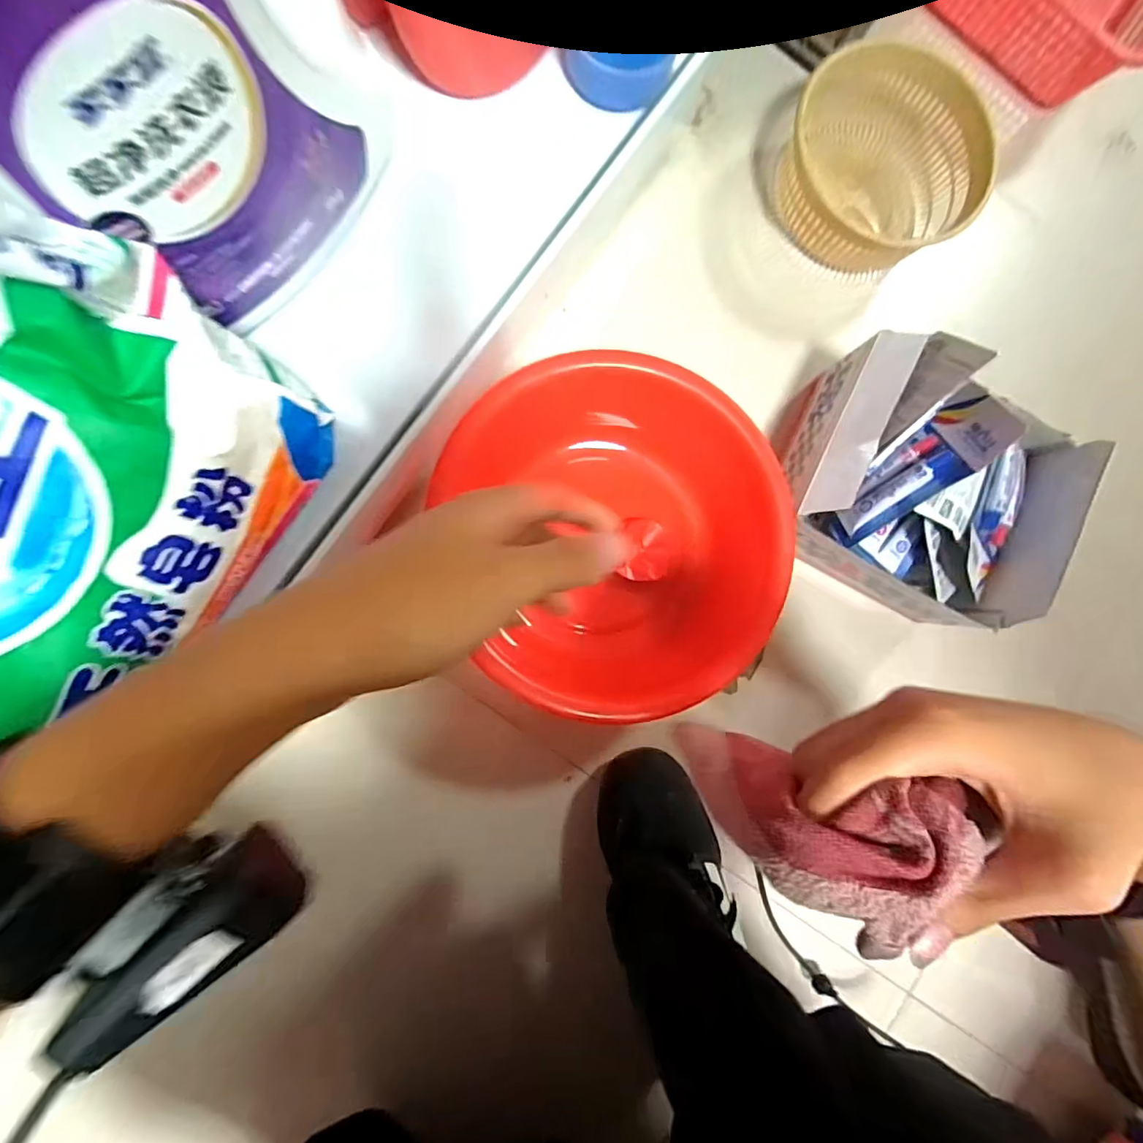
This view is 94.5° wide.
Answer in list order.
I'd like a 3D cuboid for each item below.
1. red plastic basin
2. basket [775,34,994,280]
[{"bbox_3d":[0.043,-0.041,0.493,0.267,0.107,0.282,-18,90,-8],"label":"red plastic basin"},{"bbox_3d":[0.324,-0.418,0.558,0.203,0.075,0.188,-32,92,-7],"label":"basket"}]

